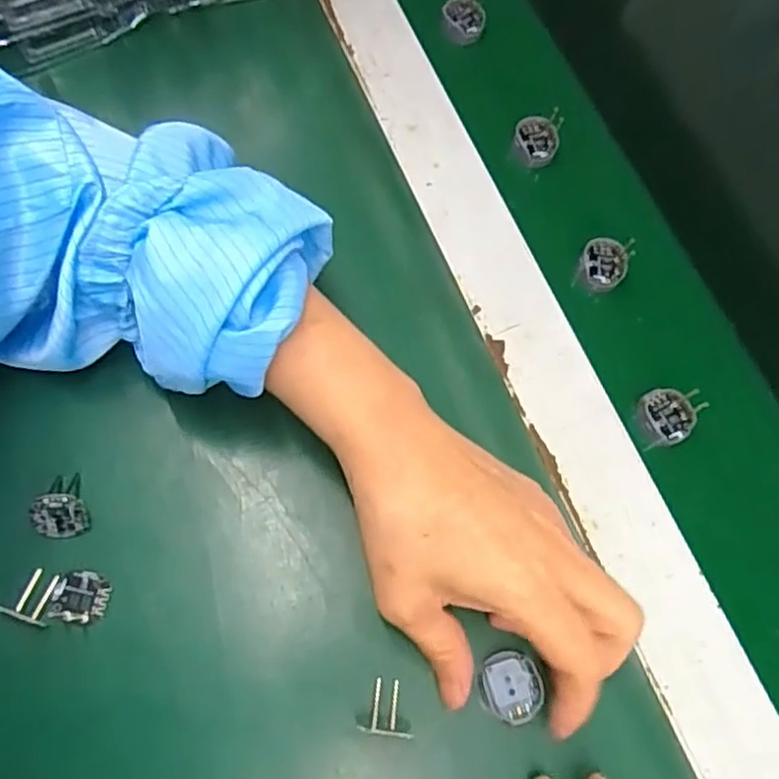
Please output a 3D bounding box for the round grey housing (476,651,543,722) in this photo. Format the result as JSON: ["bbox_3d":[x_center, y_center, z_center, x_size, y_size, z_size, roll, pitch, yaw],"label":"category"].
[{"bbox_3d":[0.053,0.130,0.304,0.027,0.005,0.028,0,68,-1],"label":"round grey housing"}]

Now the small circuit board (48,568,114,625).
[{"bbox_3d":[-0.137,0.093,0.309,0.023,0.010,0.022,19,68,2],"label":"small circuit board"}]

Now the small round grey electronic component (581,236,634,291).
[{"bbox_3d":[0.124,-0.074,0.399,0.026,0.010,0.033,27,69,5],"label":"small round grey electronic component"}]

